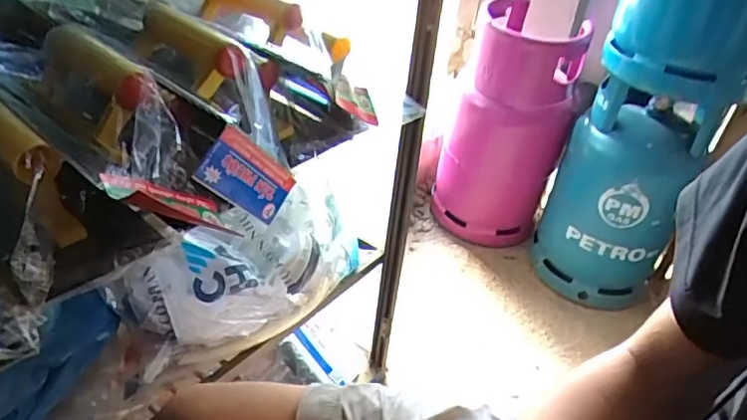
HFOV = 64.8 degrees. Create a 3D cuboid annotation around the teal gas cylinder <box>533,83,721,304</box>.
[{"bbox_3d":[0.588,-0.056,1.426,0.282,0.472,0.300,18,37,15],"label":"teal gas cylinder"}]

